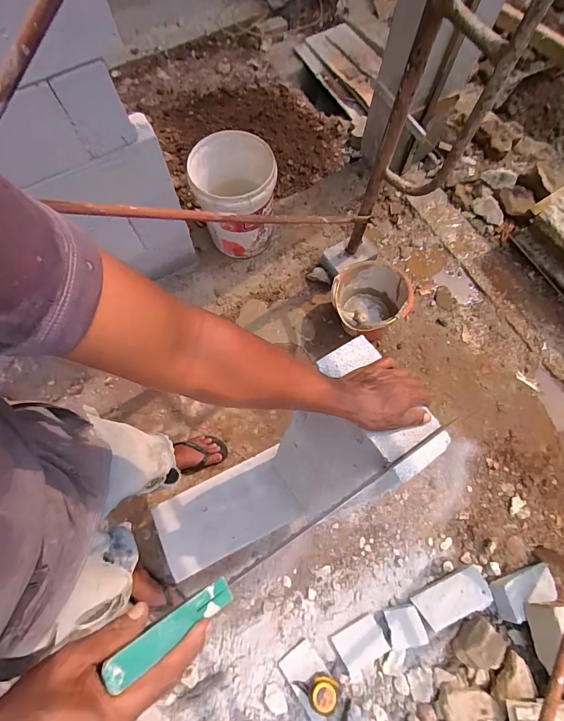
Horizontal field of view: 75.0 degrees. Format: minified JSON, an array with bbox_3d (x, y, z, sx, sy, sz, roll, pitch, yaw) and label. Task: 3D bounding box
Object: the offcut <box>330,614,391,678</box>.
[{"bbox_3d":[0.227,0.817,1.051,0.135,0.035,0.116,-28,74,-8],"label":"offcut"}]

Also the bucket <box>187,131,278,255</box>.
[{"bbox_3d":[-0.192,-0.661,1.500,0.314,0.375,0.327,0,72,-1],"label":"bucket"}]

